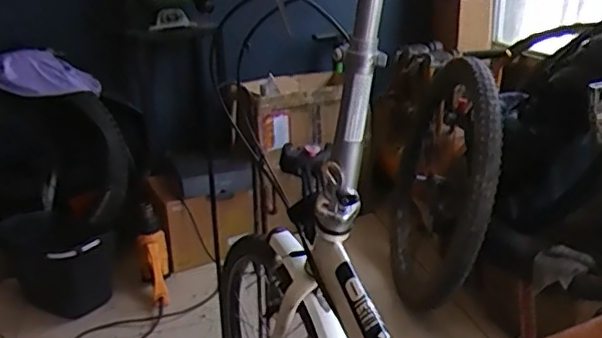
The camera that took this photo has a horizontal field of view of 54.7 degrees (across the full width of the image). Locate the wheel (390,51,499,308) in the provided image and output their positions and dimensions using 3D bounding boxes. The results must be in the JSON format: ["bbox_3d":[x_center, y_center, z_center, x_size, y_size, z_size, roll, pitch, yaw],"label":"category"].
[{"bbox_3d":[0.377,0.027,1.571,0.099,0.651,0.643,11,30,-7],"label":"wheel"}]

